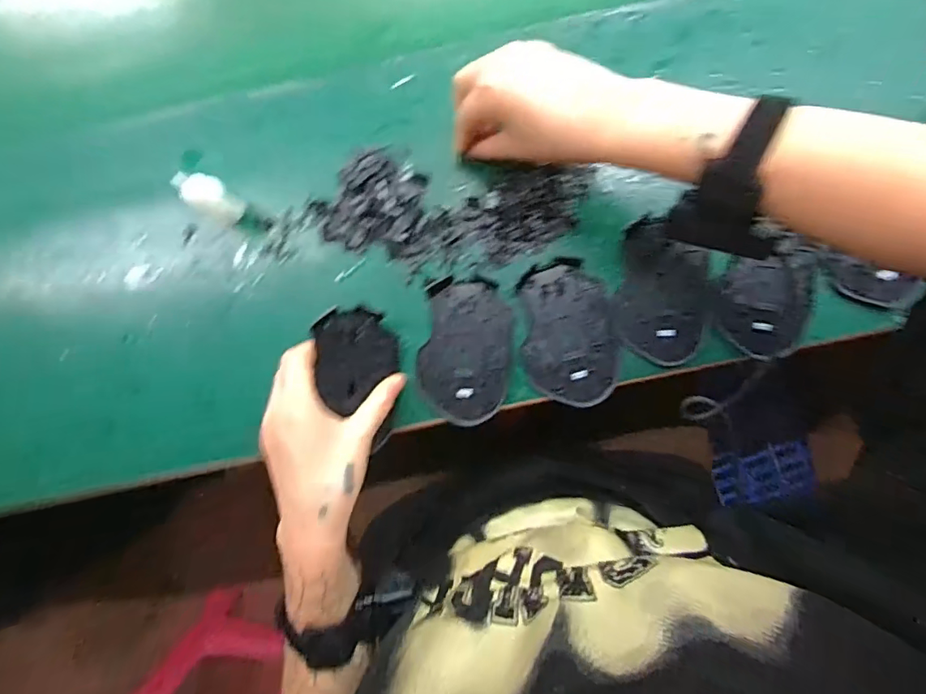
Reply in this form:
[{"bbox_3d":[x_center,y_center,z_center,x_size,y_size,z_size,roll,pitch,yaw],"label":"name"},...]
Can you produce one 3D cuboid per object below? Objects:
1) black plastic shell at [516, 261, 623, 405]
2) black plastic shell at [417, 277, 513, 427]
[{"bbox_3d":[0.084,-0.011,0.397,0.073,0.011,0.112,-11,89,2],"label":"black plastic shell"},{"bbox_3d":[0.002,0.003,0.399,0.070,0.008,0.111,10,89,3],"label":"black plastic shell"}]

